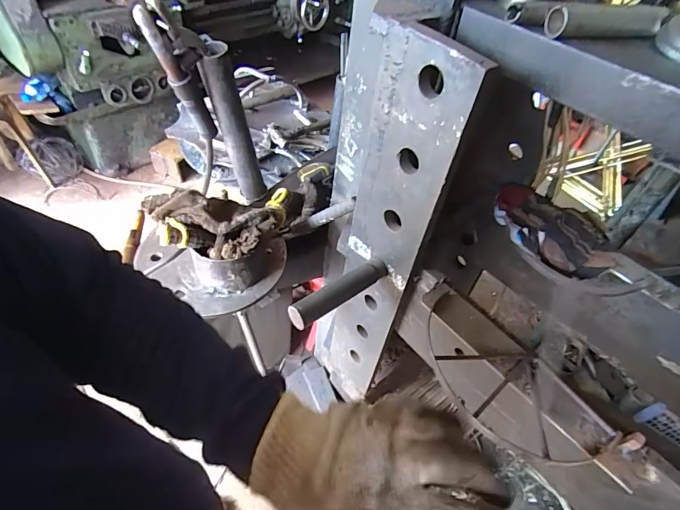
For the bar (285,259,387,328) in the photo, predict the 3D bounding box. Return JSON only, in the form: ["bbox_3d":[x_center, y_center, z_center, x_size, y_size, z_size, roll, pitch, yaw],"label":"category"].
[{"bbox_3d":[0.002,0.048,0.554,0.159,0.033,0.029,-28,56,-29],"label":"bar"}]

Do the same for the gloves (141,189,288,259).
[{"bbox_3d":[-0.166,-0.055,0.596,0.202,0.069,0.115,-19,52,-23],"label":"gloves"}]

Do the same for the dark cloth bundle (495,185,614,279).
[{"bbox_3d":[0.327,-0.038,0.627,0.145,0.049,0.195,-32,58,-32],"label":"dark cloth bundle"}]

